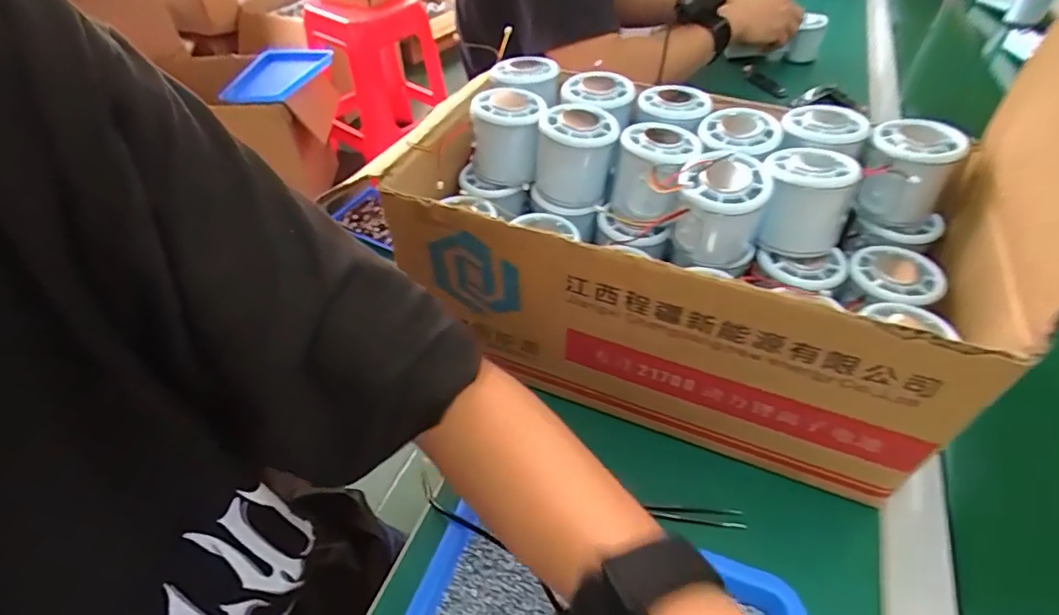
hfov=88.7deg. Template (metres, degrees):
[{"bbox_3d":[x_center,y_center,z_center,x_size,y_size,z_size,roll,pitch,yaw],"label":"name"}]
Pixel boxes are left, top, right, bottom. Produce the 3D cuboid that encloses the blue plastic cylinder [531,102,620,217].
[{"bbox_3d":[0.034,-0.110,0.409,0.057,0.064,0.059,9,48,8],"label":"blue plastic cylinder"}]

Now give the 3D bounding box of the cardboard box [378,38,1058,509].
[{"bbox_3d":[0.108,-0.043,0.418,0.379,0.169,0.213,21,50,18],"label":"cardboard box"}]

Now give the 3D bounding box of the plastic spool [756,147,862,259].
[{"bbox_3d":[0.185,-0.071,0.369,0.056,0.061,0.054,17,49,15],"label":"plastic spool"}]

